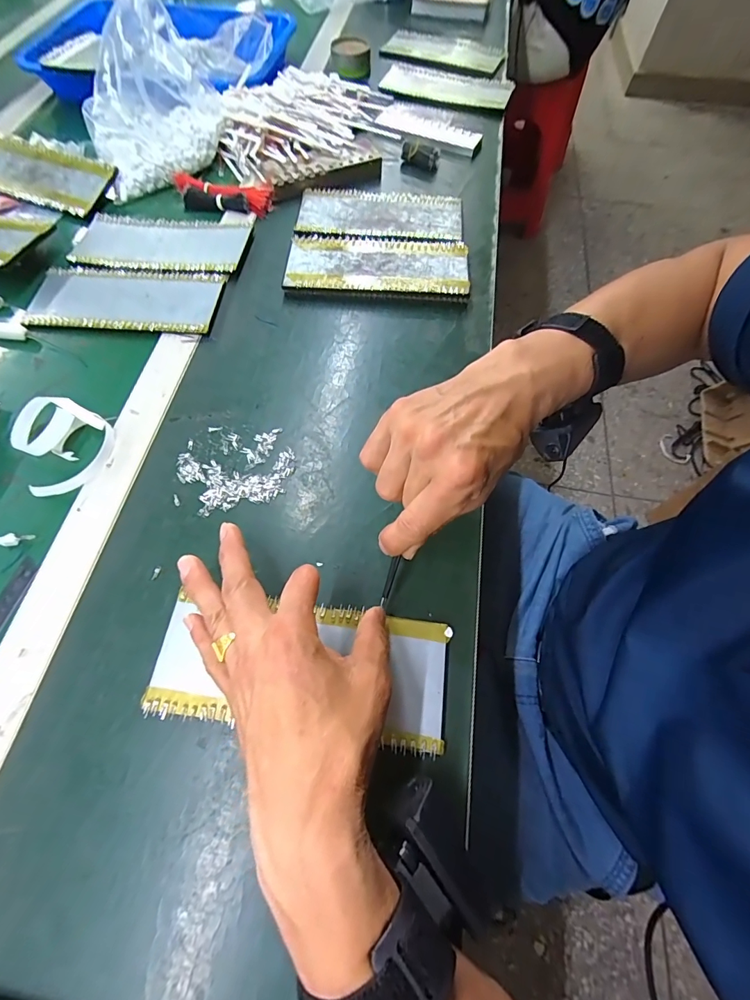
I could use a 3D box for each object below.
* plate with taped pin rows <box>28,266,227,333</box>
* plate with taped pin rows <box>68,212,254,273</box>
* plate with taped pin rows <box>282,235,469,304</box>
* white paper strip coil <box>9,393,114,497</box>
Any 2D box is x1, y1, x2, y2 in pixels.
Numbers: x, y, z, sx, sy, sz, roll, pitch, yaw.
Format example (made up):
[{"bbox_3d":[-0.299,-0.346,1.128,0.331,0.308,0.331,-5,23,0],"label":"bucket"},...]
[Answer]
[{"bbox_3d":[-0.272,-0.215,0.432,0.204,0.010,0.085,4,66,2],"label":"plate with taped pin rows"},{"bbox_3d":[-0.249,-0.300,0.468,0.198,0.008,0.089,6,66,2],"label":"plate with taped pin rows"},{"bbox_3d":[0.003,-0.261,0.451,0.197,0.019,0.094,5,66,2],"label":"plate with taped pin rows"},{"bbox_3d":[-0.270,-0.052,0.347,0.074,0.021,0.085,-34,70,-14],"label":"white paper strip coil"}]

